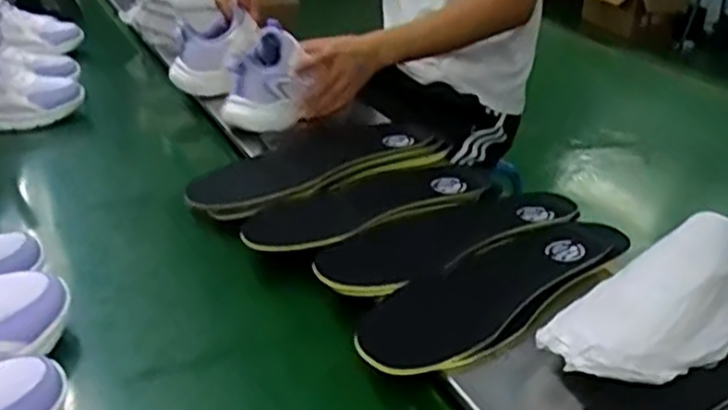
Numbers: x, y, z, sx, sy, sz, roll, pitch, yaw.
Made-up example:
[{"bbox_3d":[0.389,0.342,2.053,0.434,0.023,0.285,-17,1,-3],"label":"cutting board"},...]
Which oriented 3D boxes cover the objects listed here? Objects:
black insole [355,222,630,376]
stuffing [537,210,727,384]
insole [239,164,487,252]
[{"bbox_3d":[0.131,0.076,0.697,0.322,0.018,0.107,-19,33,-37],"label":"black insole"},{"bbox_3d":[0.239,0.078,0.591,0.197,0.078,0.095,-15,31,-32],"label":"stuffing"},{"bbox_3d":[0.019,-0.002,0.828,0.295,0.038,0.082,-13,30,-28],"label":"insole"}]

